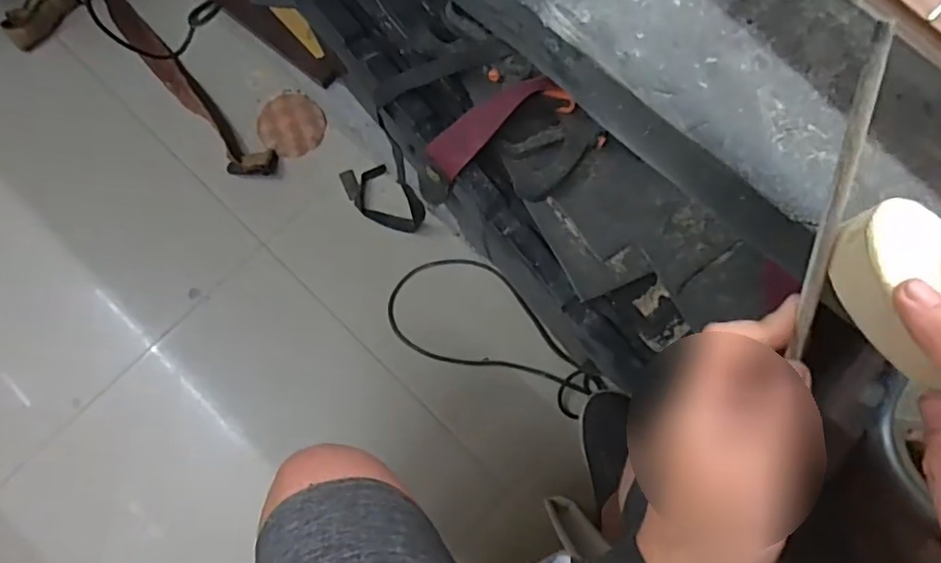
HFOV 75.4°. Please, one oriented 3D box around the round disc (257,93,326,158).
[{"bbox_3d":[-0.333,-0.291,1.139,0.124,0.013,0.115,0,76,0],"label":"round disc"}]

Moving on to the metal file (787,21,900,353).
[{"bbox_3d":[0.170,-0.037,0.282,0.008,0.007,0.150,3,112,0],"label":"metal file"}]

